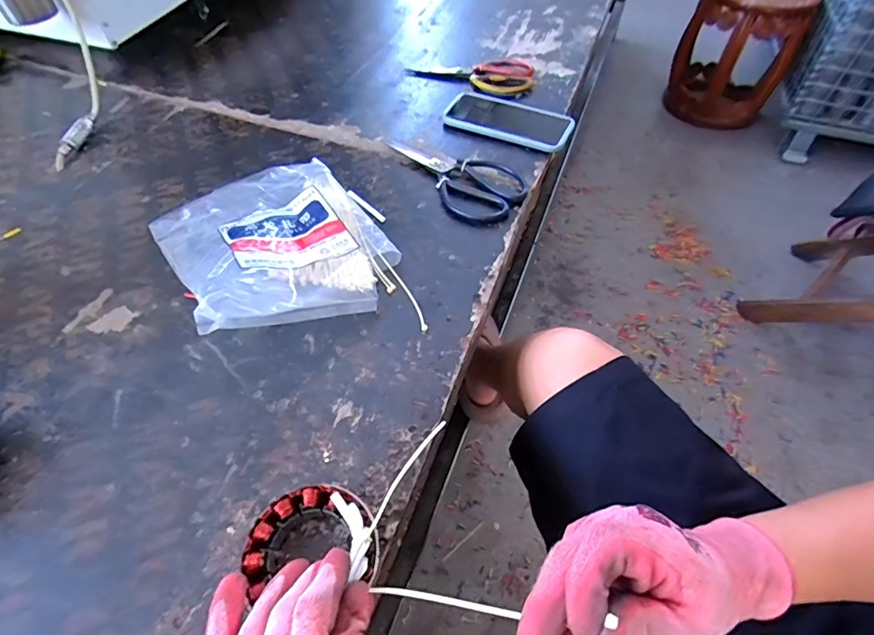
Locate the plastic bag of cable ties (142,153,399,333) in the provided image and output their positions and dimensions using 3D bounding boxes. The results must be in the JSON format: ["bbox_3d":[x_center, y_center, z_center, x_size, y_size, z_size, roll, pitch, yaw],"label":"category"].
[{"bbox_3d":[-0.166,-0.089,0.483,0.197,0.068,0.250,-29,59,-21],"label":"plastic bag of cable ties"}]

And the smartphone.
[{"bbox_3d":[0.099,-0.277,0.662,0.180,0.013,0.091,20,53,18],"label":"smartphone"}]

